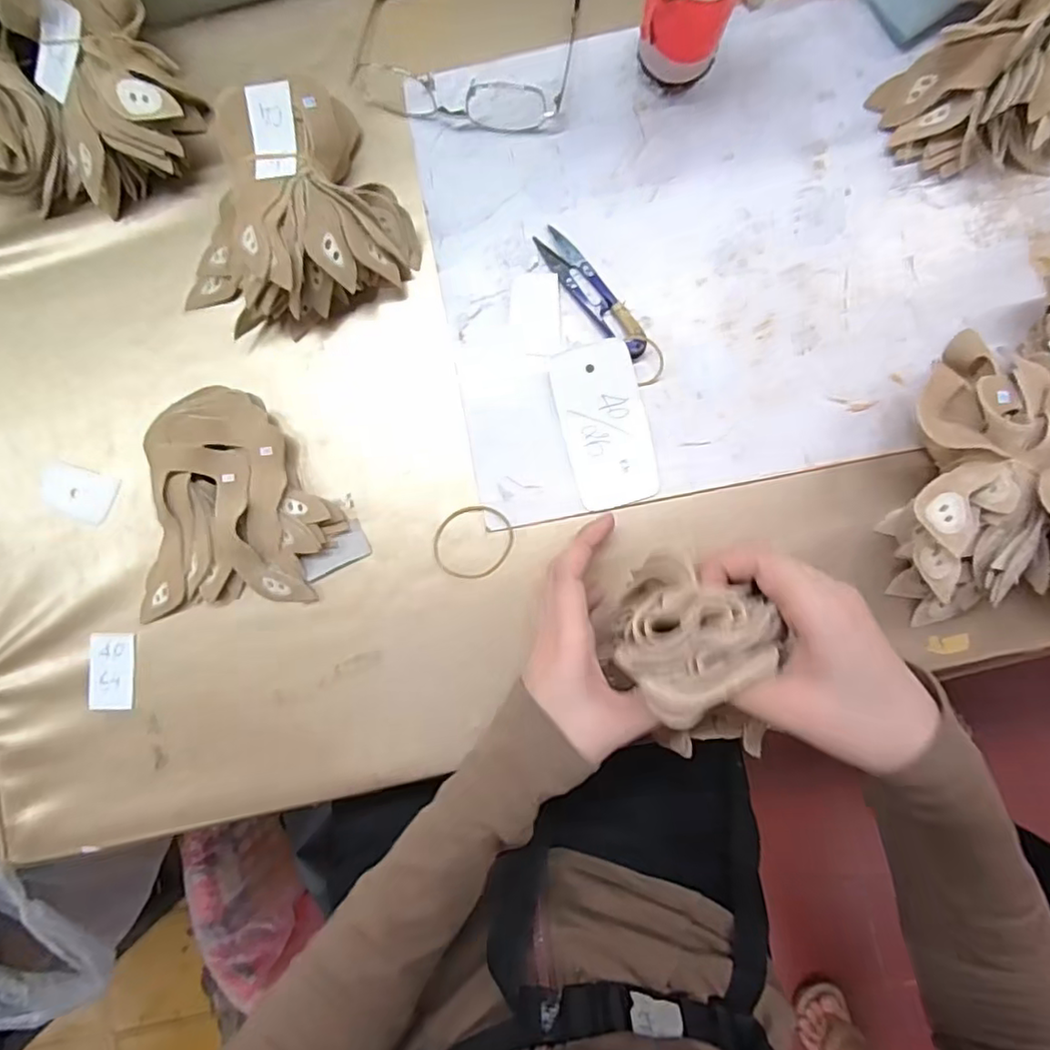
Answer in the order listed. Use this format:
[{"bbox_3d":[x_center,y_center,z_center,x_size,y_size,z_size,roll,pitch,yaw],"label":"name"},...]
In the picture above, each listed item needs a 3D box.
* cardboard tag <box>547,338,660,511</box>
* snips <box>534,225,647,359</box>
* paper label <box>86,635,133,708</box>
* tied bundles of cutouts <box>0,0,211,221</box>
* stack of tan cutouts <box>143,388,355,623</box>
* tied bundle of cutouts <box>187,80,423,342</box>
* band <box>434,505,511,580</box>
[{"bbox_3d":[0.051,-0.064,0.391,0.052,0.004,0.103,-14,92,3],"label":"cardboard tag"},{"bbox_3d":[0.043,-0.150,0.396,0.023,0.006,0.101,-40,88,1],"label":"snips"},{"bbox_3d":[-0.276,0.098,0.407,0.028,0.004,0.049,0,88,-5],"label":"paper label"},{"bbox_3d":[-0.317,-0.283,0.382,0.202,0.077,0.137,17,90,2],"label":"tied bundles of cutouts"},{"bbox_3d":[-0.183,-0.014,0.395,0.125,0.020,0.141,2,89,2],"label":"stack of tan cutouts"},{"bbox_3d":[-0.158,-0.194,0.383,0.152,0.051,0.130,-23,88,2],"label":"tied bundle of cutouts"},{"bbox_3d":[-0.034,0.011,0.396,0.052,0.004,0.047,-6,89,2],"label":"band"}]

